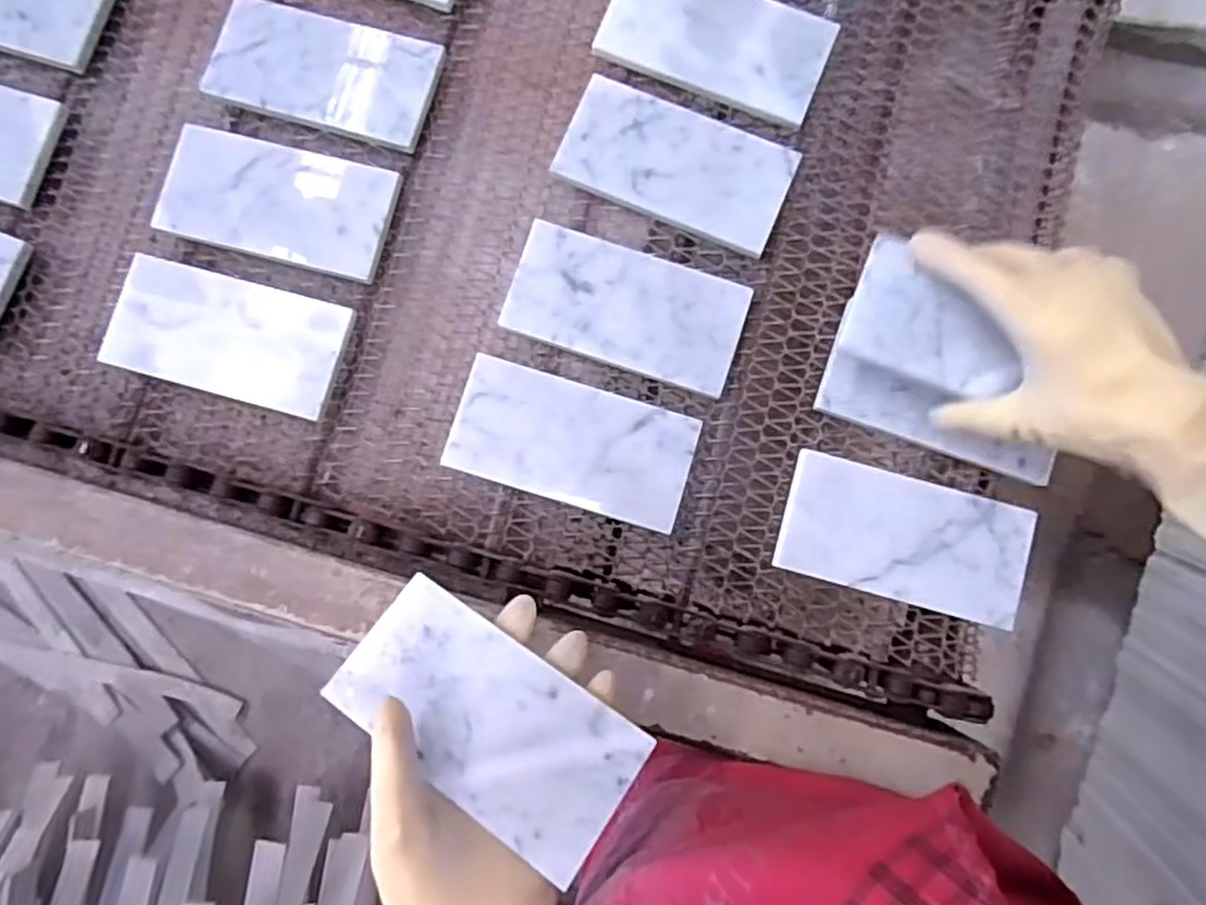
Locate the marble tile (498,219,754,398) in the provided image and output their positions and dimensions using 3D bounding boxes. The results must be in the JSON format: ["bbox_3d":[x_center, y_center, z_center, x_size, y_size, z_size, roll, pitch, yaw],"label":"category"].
[{"bbox_3d":[0.016,-0.096,0.502,0.154,0.019,0.078,18,84,6],"label":"marble tile"}]

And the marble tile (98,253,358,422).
[{"bbox_3d":[-0.252,-0.078,0.494,0.158,0.010,0.077,15,87,9],"label":"marble tile"}]

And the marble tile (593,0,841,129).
[{"bbox_3d":[0.080,-0.291,0.524,0.153,0.016,0.080,21,85,6],"label":"marble tile"}]

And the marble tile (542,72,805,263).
[{"bbox_3d":[0.051,-0.199,0.512,0.154,0.016,0.080,24,85,6],"label":"marble tile"}]

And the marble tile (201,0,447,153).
[{"bbox_3d":[-0.196,-0.266,0.518,0.159,0.008,0.081,17,80,6],"label":"marble tile"}]

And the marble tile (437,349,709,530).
[{"bbox_3d":[-0.019,-0.007,0.479,0.152,0.004,0.076,17,77,0],"label":"marble tile"}]

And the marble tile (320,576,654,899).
[{"bbox_3d":[-0.058,0.131,0.371,0.151,0.006,0.074,30,68,16],"label":"marble tile"}]

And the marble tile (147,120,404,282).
[{"bbox_3d":[-0.224,-0.171,0.506,0.159,0.008,0.079,14,85,7],"label":"marble tile"}]

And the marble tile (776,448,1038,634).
[{"bbox_3d":[0.193,0.055,0.471,0.153,0.012,0.077,15,84,5],"label":"marble tile"}]

